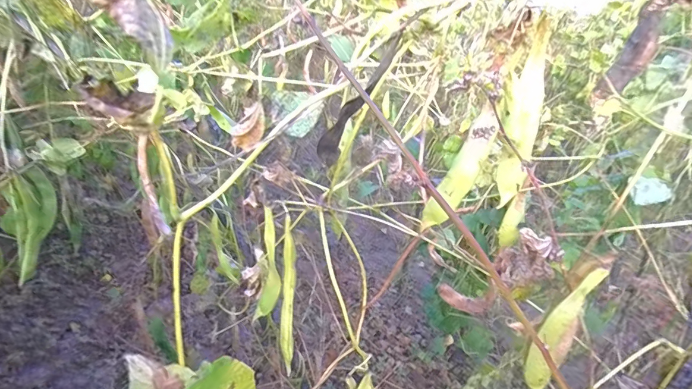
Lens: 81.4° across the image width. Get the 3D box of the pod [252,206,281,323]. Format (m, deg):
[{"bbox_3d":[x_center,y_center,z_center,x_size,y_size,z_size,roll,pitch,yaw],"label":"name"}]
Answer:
[{"bbox_3d":[-0.073,0.069,0.373,0.022,0.124,0.018,-1,26,-14],"label":"pod"}]

